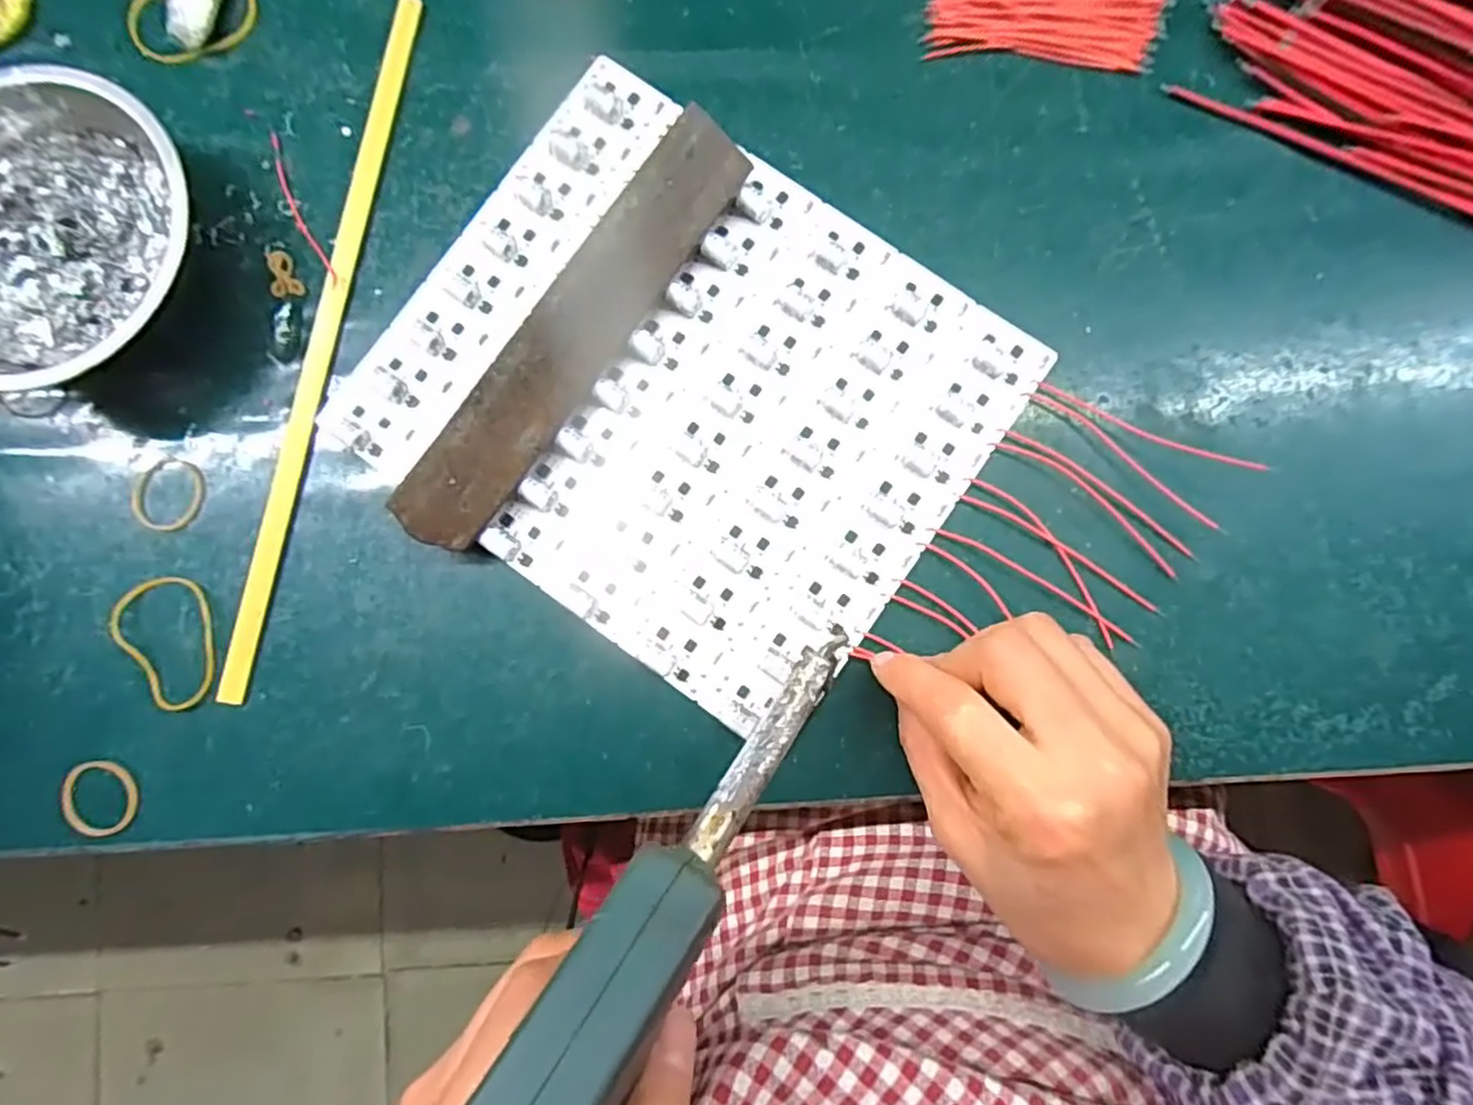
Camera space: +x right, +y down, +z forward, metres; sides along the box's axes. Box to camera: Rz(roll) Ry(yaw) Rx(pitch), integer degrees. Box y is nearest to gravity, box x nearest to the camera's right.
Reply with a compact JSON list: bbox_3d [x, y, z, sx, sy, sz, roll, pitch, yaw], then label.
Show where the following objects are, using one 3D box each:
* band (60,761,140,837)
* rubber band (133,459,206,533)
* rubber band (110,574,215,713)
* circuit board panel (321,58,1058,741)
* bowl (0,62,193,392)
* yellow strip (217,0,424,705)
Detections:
[{"bbox_3d":[-0.259,0.100,0.284,0.031,0.004,0.029,0,84,1],"label":"band"},{"bbox_3d":[-0.241,-0.024,0.296,0.030,0.004,0.031,7,85,2],"label":"rubber band"},{"bbox_3d":[-0.232,0.035,0.289,0.040,0.004,0.055,-36,85,-2],"label":"rubber band"},{"bbox_3d":[-0.022,-0.068,0.292,0.234,0.010,0.200,35,86,4],"label":"circuit board panel"},{"bbox_3d":[-0.274,-0.124,0.287,0.119,0.040,0.122,0,84,1],"label":"bowl"},{"bbox_3d":[-0.175,-0.092,0.300,0.013,0.005,0.309,11,85,2],"label":"yellow strip"}]

